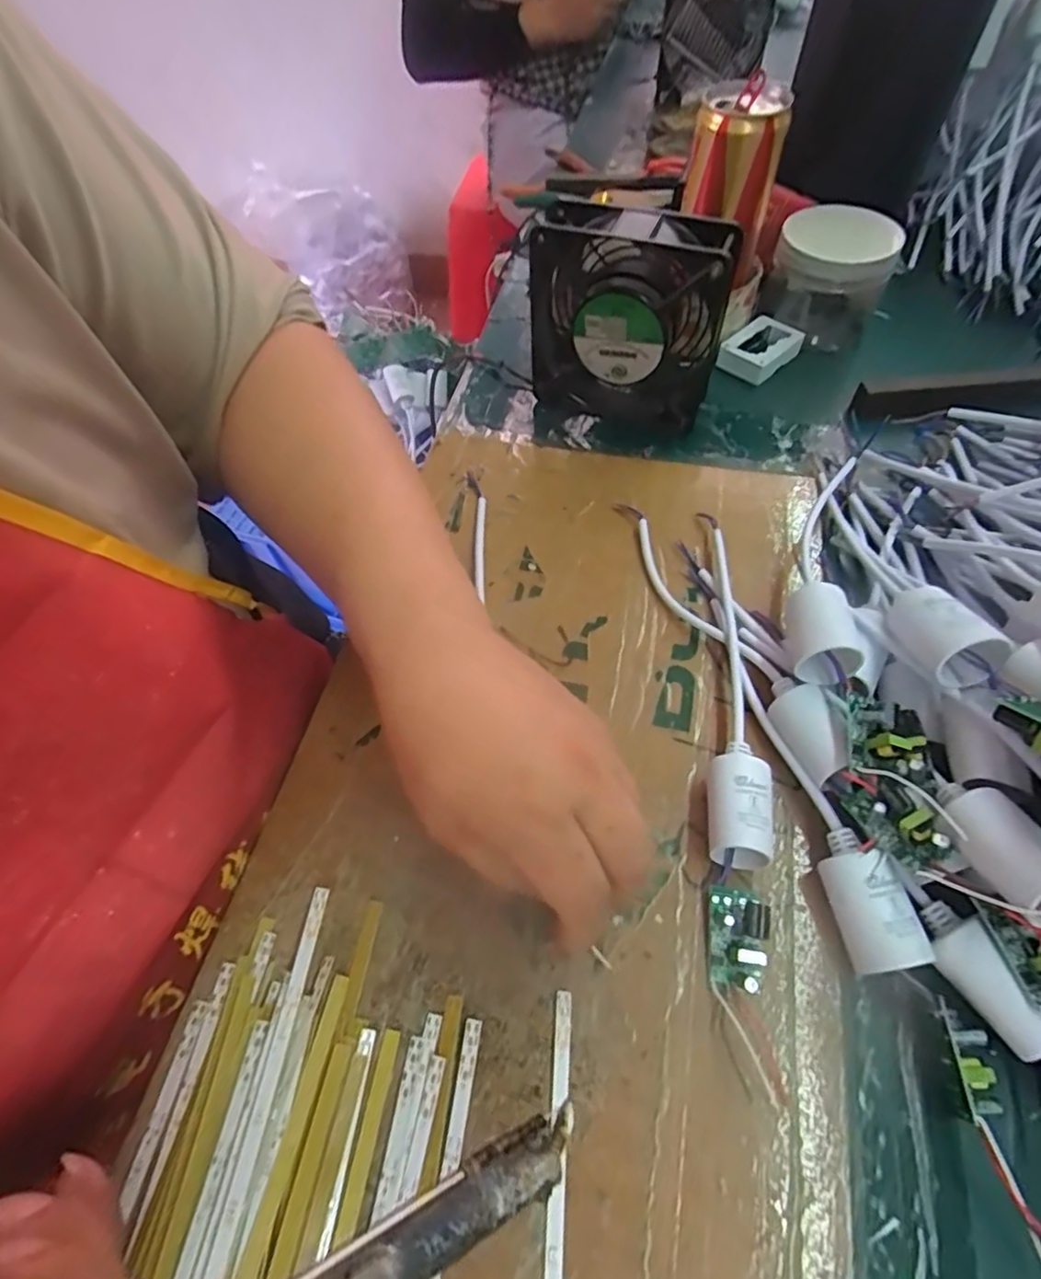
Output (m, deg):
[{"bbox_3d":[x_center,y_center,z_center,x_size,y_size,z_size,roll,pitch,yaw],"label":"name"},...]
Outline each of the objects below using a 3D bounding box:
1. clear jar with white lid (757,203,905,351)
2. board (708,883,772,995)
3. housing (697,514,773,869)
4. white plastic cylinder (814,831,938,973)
[{"bbox_3d":[0.231,-0.277,0.466,0.086,0.066,0.080,-1,57,2],"label":"clear jar with white lid"},{"bbox_3d":[0.089,0.122,0.251,0.022,0.014,0.037,9,58,8],"label":"board"},{"bbox_3d":[0.105,0.010,0.314,0.025,0.029,0.202,4,58,6],"label":"housing"},{"bbox_3d":[0.138,0.106,0.250,0.025,0.030,0.051,-10,58,-4],"label":"white plastic cylinder"}]

